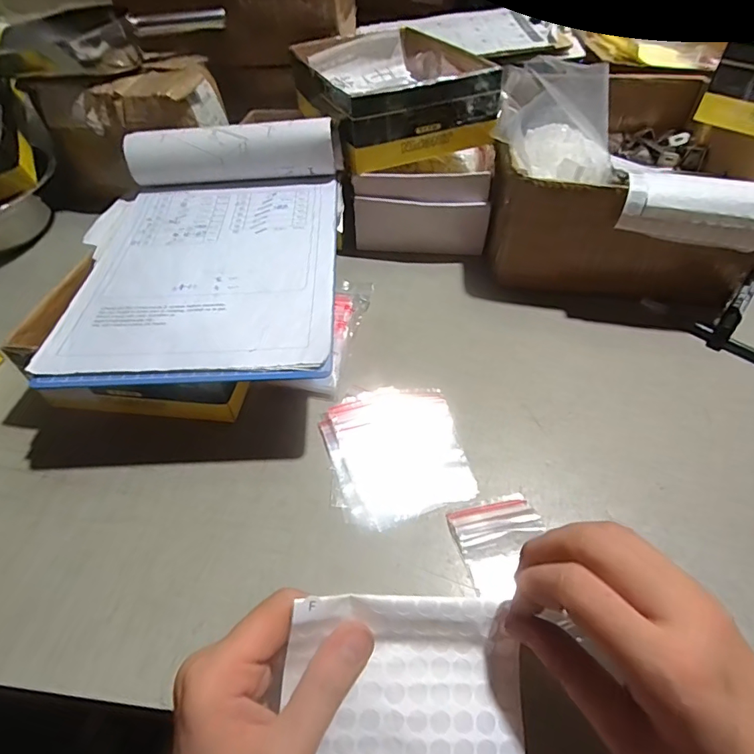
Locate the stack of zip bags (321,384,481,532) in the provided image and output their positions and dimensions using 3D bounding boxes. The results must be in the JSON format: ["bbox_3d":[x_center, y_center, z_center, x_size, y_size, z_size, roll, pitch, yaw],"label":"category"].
[{"bbox_3d":[0.014,0.056,0.361,0.106,0.009,0.117,-10,49,-7],"label":"stack of zip bags"}]

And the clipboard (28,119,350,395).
[{"bbox_3d":[-0.153,-0.122,0.392,0.234,0.061,0.290,-2,48,-1],"label":"clipboard"}]

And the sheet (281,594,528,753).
[{"bbox_3d":[0.016,0.174,0.226,0.119,0.013,0.124,3,84,-5],"label":"sheet"}]

